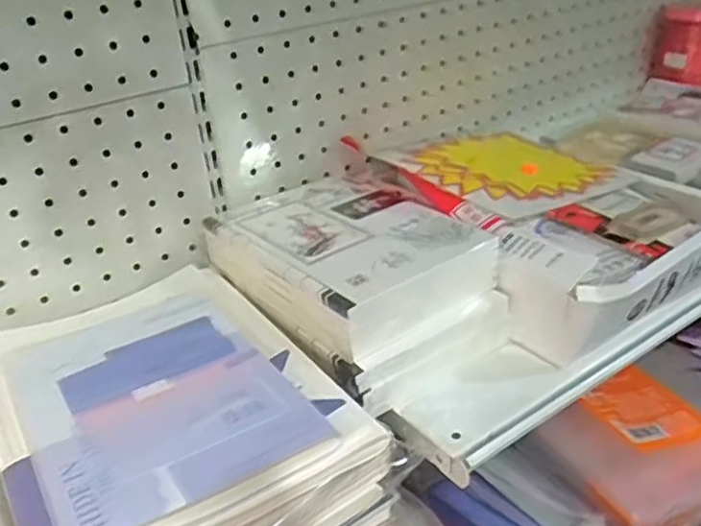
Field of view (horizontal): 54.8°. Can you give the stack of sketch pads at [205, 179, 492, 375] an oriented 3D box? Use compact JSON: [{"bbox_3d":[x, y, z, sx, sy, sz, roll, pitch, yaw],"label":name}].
[{"bbox_3d":[-0.006,-0.010,0.538,0.146,0.047,0.216,-24,32,-31],"label":"stack of sketch pads"}]

